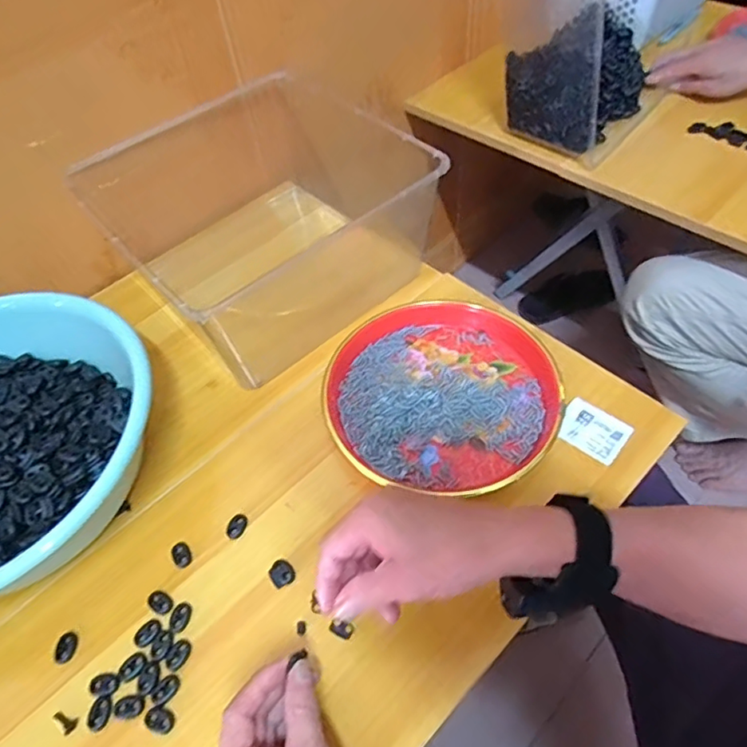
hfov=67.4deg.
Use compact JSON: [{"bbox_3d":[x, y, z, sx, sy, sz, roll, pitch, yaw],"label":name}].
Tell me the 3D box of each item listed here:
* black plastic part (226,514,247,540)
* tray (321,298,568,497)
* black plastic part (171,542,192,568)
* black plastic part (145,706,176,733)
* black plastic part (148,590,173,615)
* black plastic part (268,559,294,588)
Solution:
[{"bbox_3d":[-0.122,0.136,0.500,0.013,0.010,0.023,20,58,19],"label":"black plastic part"},{"bbox_3d":[0.067,0.012,0.559,0.222,0.029,0.218,-3,54,3],"label":"tray"},{"bbox_3d":[-0.167,0.157,0.487,0.015,0.004,0.022,-28,56,-15],"label":"black plastic part"},{"bbox_3d":[-0.157,0.254,0.411,0.023,0.004,0.014,17,57,17],"label":"black plastic part"},{"bbox_3d":[-0.177,0.189,0.464,0.024,0.004,0.015,27,60,22],"label":"black plastic part"},{"bbox_3d":[-0.078,0.168,0.473,0.019,0.004,0.022,-31,57,-17],"label":"black plastic part"}]

